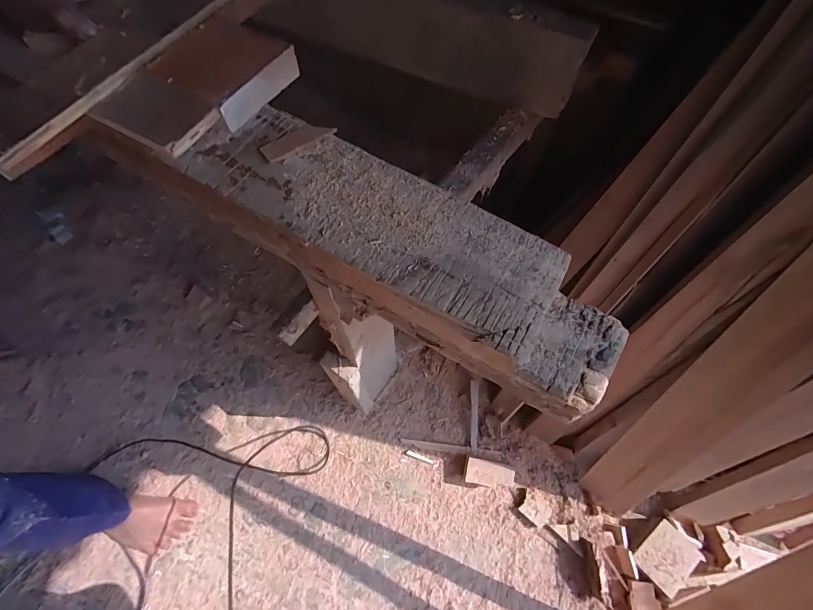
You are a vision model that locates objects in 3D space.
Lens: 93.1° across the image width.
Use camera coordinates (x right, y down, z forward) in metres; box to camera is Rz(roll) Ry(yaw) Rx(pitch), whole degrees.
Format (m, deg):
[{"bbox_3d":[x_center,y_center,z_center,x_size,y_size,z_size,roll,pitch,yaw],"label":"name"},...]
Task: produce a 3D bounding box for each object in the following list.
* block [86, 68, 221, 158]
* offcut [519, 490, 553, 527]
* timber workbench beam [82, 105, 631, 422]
[{"bbox_3d":[-0.231,-0.177,0.353,0.101,0.013,0.065,28,63,12],"label":"block"},{"bbox_3d":[0.298,0.471,0.891,0.067,0.024,0.056,39,66,17],"label":"offcut"},{"bbox_3d":[-0.048,-0.079,0.436,0.579,0.097,0.152,29,64,13],"label":"timber workbench beam"}]

